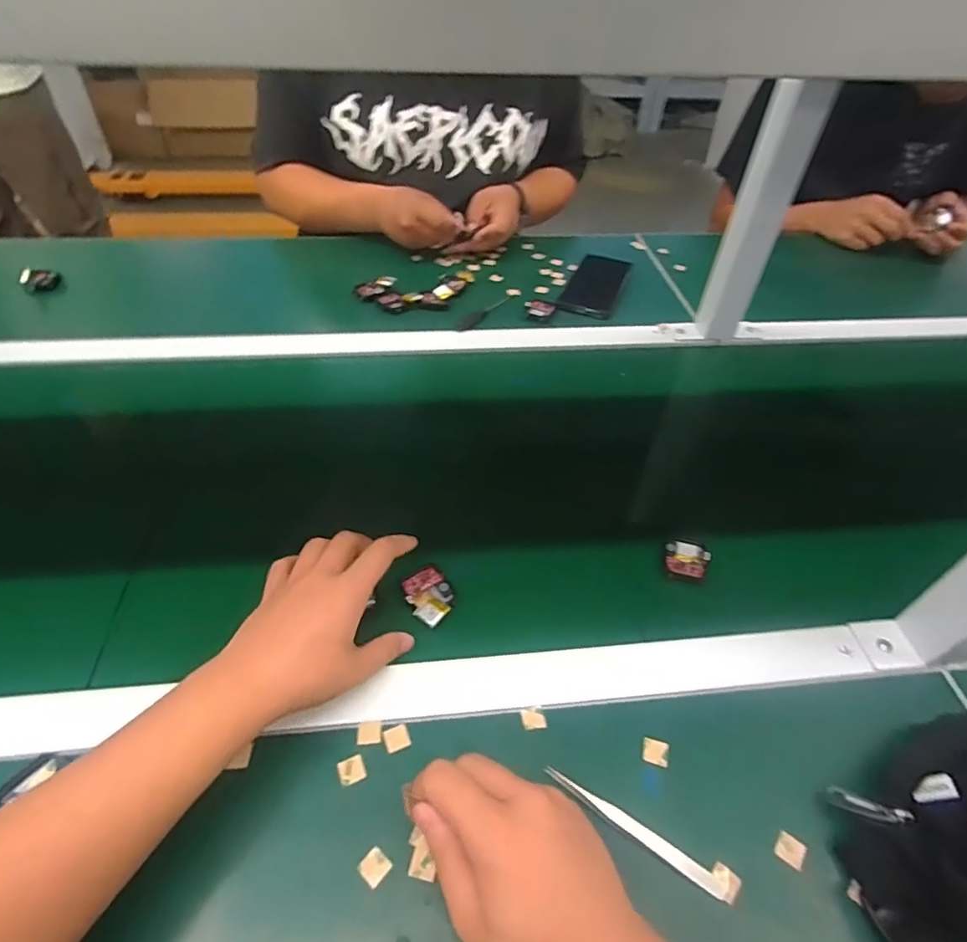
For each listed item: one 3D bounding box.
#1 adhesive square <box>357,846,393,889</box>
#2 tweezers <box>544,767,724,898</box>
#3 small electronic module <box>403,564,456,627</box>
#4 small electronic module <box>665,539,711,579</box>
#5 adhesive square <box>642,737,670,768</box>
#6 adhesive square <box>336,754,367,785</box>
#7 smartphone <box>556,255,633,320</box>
[{"bbox_3d":[-0.064,0.232,0.327,0.015,0.004,0.015,35,52,26],"label":"adhesive square"},{"bbox_3d":[0.092,0.222,0.347,0.118,0.007,0.010,26,51,20],"label":"tweezers"},{"bbox_3d":[-0.043,0.098,0.448,0.036,0.012,0.054,-19,50,-19],"label":"small electronic module"},{"bbox_3d":[0.178,0.075,0.488,0.035,0.011,0.043,11,47,8],"label":"small electronic module"},{"bbox_3d":[0.118,0.191,0.380,0.017,0.004,0.017,15,48,12],"label":"adhesive square"},{"bbox_3d":[-0.085,0.193,0.361,0.017,0.004,0.015,-19,50,-19],"label":"adhesive square"},{"bbox_3d":[0.165,-0.273,0.810,0.075,0.010,0.163,17,48,13],"label":"smartphone"}]

